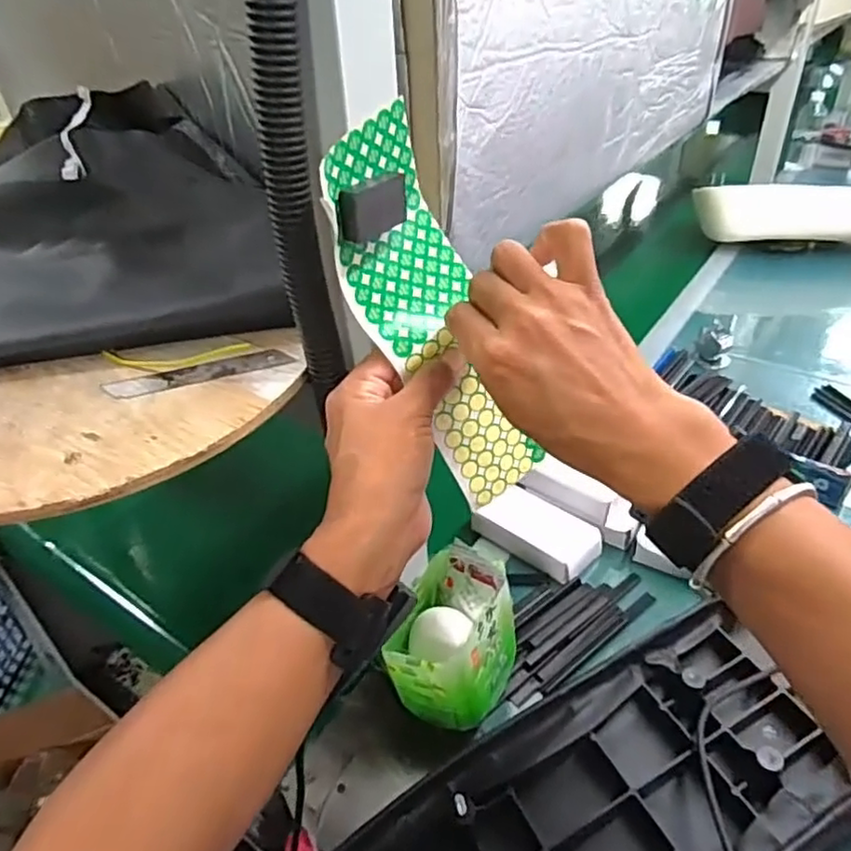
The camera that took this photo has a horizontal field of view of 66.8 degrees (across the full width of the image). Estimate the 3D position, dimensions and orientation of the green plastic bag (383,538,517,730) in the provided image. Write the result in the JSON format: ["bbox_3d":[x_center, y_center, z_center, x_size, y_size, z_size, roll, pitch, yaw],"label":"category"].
[{"bbox_3d":[0.025,0.164,0.508,0.085,0.084,0.111,13,40,21],"label":"green plastic bag"}]

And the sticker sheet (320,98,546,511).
[{"bbox_3d":[0.005,-0.052,0.359,0.036,0.218,0.070,-7,31,35],"label":"sticker sheet"}]

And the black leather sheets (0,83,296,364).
[{"bbox_3d":[-0.253,-0.130,0.416,0.298,0.103,0.193,-9,38,-8],"label":"black leather sheets"}]

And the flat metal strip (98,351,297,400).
[{"bbox_3d":[-0.128,-0.030,0.366,0.101,0.004,0.020,-13,38,-12],"label":"flat metal strip"}]

